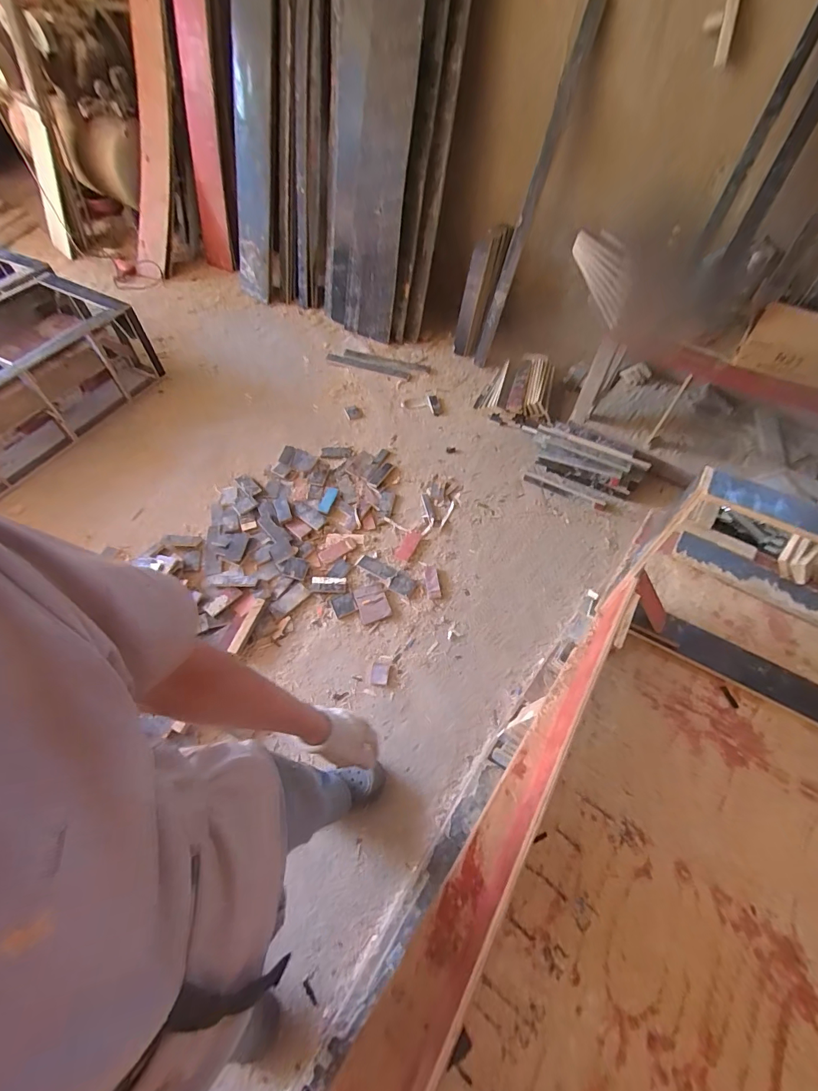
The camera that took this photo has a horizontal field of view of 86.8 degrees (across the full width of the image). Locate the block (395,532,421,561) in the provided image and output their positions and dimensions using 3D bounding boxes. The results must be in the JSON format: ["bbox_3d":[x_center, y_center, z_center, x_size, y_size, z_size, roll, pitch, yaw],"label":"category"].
[{"bbox_3d":[-0.003,0.000,1.815,0.065,0.009,0.154,24,58,14],"label":"block"}]

